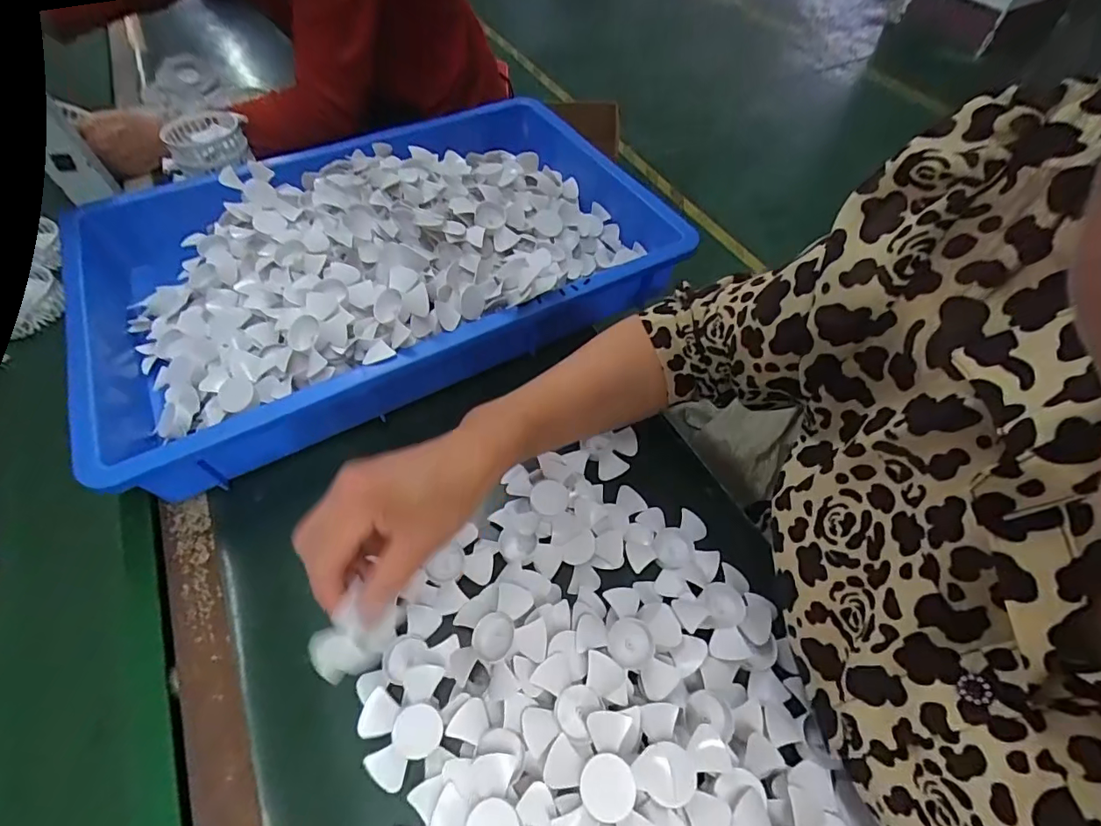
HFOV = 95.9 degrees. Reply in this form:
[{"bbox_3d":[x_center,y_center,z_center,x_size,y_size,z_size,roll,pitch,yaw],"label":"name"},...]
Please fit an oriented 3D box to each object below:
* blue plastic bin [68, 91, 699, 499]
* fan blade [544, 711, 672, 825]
[{"bbox_3d":[-0.173,-0.182,0.538,0.570,0.096,0.369,-26,53,-15],"label":"blue plastic bin"},{"bbox_3d":[0.033,0.215,0.291,0.070,0.015,0.067,4,52,9],"label":"fan blade"}]

